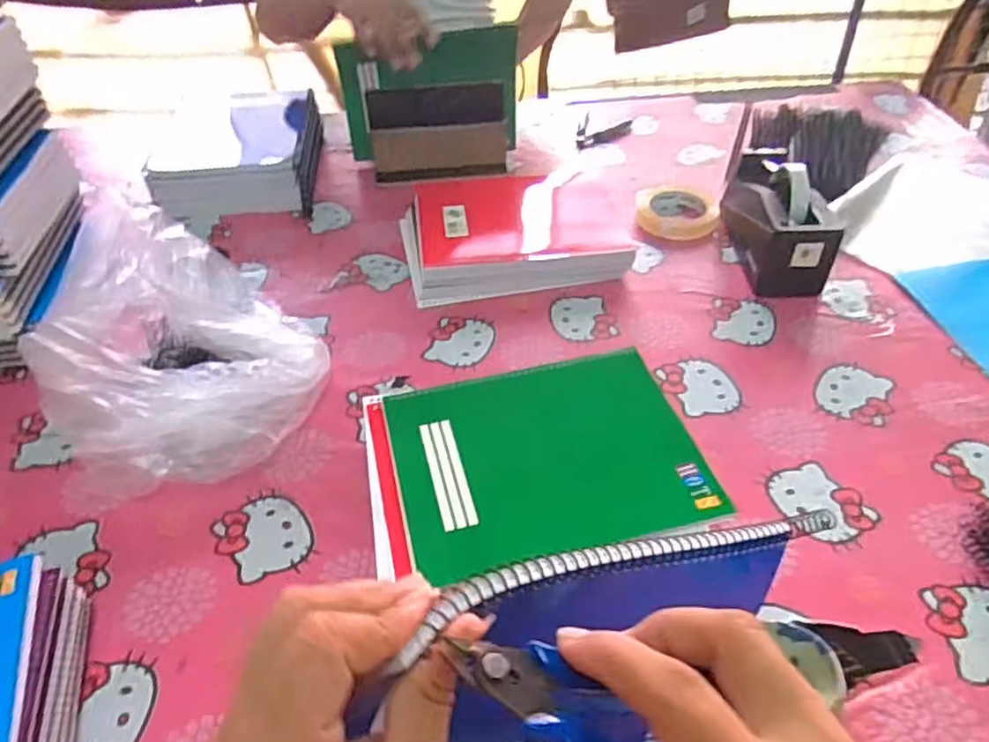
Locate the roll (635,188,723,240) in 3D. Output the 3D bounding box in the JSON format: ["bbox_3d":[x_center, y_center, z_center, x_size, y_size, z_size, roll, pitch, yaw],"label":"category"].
[{"bbox_3d":[0.245,-0.213,0.908,0.108,0.021,0.108,-1,43,1],"label":"roll"}]

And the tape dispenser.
[{"bbox_3d":[0.338,-0.190,0.816,0.082,0.110,0.204,0,43,2],"label":"tape dispenser"}]

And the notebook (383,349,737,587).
[{"bbox_3d":[0.042,0.068,0.574,0.241,0.011,0.191,-11,44,-9],"label":"notebook"}]

